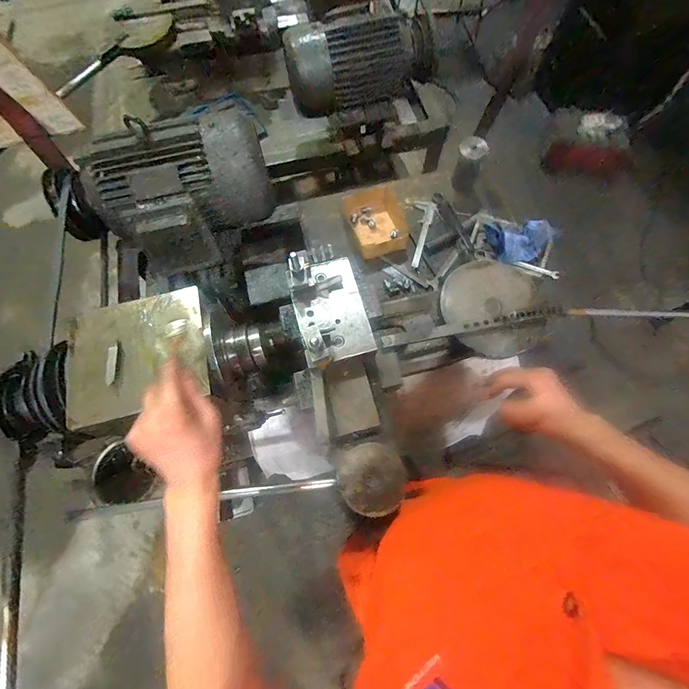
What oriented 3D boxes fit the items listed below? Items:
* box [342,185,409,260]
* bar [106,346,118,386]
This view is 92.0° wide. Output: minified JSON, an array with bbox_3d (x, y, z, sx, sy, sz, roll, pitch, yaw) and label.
[{"bbox_3d":[0.078,-0.294,0.805,0.139,0.050,0.184,-17,71,-6],"label":"box"},{"bbox_3d":[-0.288,0.026,0.410,0.009,0.006,0.047,-4,70,-1],"label":"bar"}]

